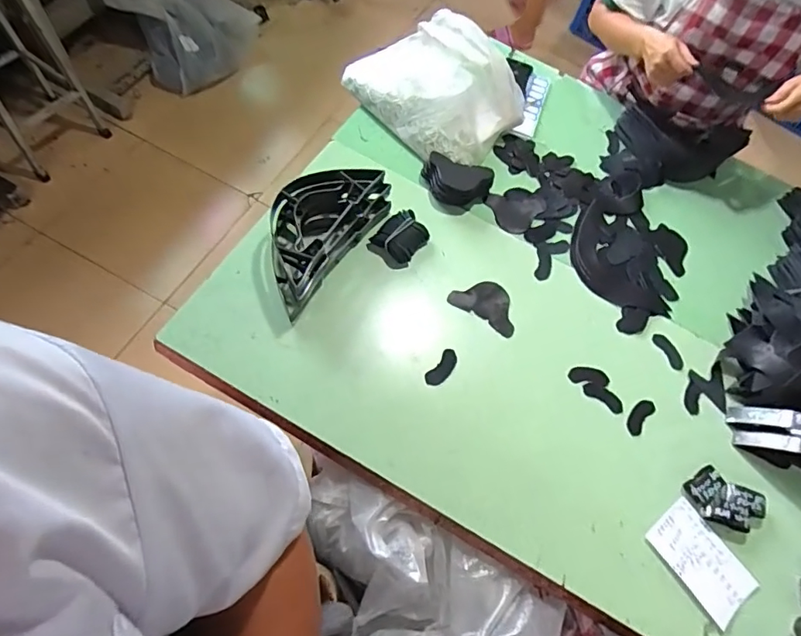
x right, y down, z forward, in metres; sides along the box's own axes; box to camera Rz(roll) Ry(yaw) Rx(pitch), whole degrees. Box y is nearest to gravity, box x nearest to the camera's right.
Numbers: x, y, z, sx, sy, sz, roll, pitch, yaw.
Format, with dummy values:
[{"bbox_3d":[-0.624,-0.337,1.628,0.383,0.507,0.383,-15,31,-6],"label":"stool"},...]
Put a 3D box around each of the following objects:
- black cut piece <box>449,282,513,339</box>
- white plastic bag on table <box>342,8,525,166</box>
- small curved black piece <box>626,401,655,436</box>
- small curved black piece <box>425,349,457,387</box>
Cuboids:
[{"bbox_3d":[0.159,-0.028,0.900,0.127,0.008,0.079,33,75,4],"label":"black cut piece"},{"bbox_3d":[0.077,-0.491,1.041,0.345,0.147,0.290,37,73,12],"label":"white plastic bag on table"},{"bbox_3d":[0.410,0.168,0.853,0.031,0.007,0.072,39,73,13],"label":"small curved black piece"},{"bbox_3d":[0.071,0.085,0.837,0.032,0.008,0.075,37,73,12],"label":"small curved black piece"}]

